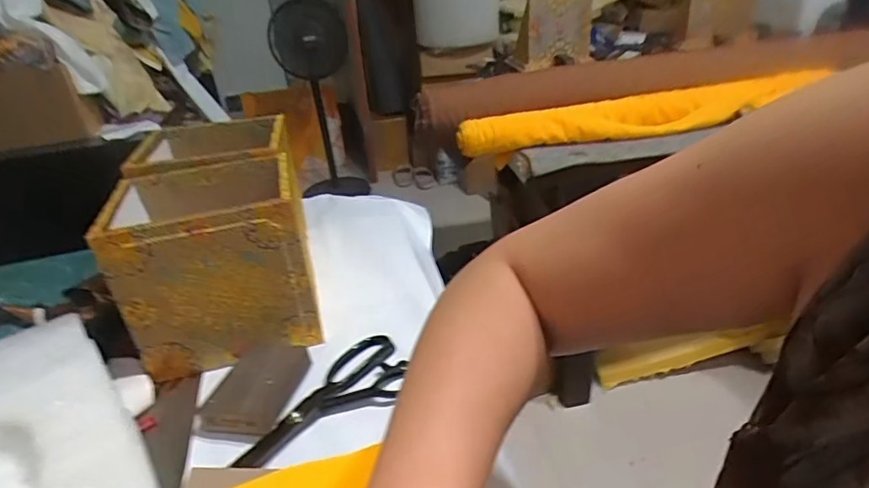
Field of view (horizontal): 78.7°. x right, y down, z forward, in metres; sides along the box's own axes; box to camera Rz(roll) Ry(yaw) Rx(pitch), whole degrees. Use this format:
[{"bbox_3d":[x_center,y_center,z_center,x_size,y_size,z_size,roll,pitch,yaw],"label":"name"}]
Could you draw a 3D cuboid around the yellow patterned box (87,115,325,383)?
[{"bbox_3d":[-0.261,-0.021,0.659,0.188,0.189,0.310,-12,30,-13],"label":"yellow patterned box"}]

